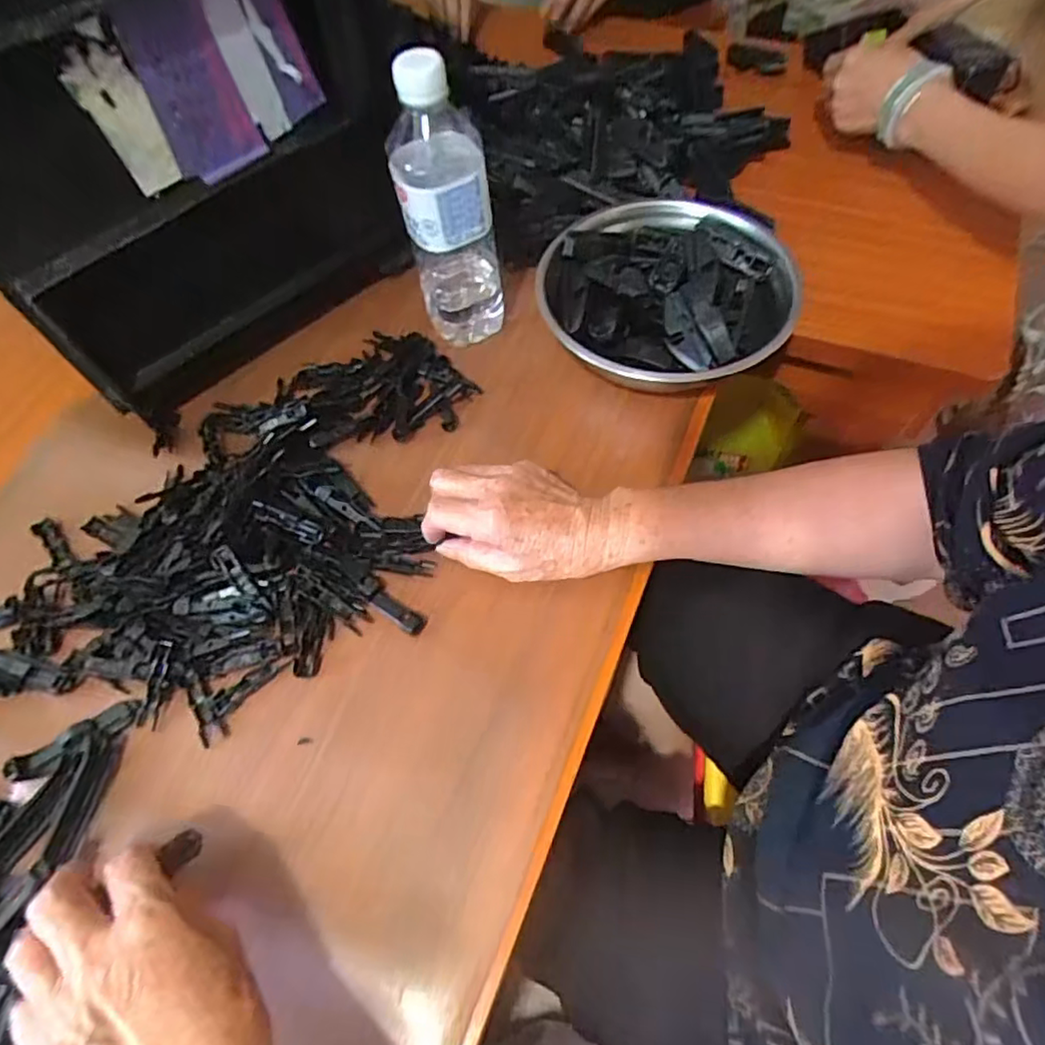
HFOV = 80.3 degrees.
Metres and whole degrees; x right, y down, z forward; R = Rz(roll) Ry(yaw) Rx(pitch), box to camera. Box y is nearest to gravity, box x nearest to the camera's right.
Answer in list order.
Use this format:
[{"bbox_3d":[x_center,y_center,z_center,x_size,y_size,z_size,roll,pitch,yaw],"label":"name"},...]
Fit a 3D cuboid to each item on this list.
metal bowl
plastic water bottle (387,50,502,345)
[{"bbox_3d":[0.117,-0.180,0.519,0.193,0.062,0.207,-2,61,3],"label":"metal bowl"},{"bbox_3d":[-0.055,-0.227,0.463,0.066,0.210,0.054,-8,61,-2],"label":"plastic water bottle"}]

